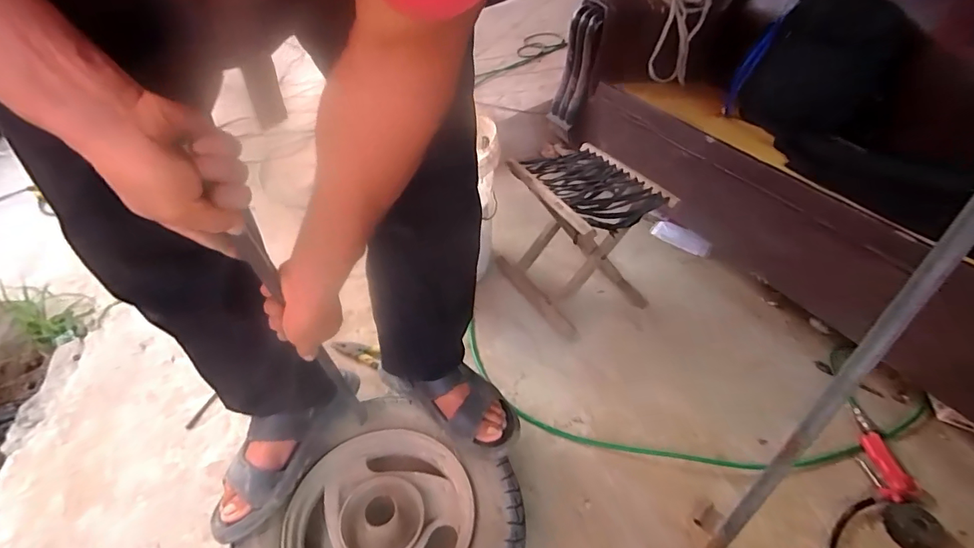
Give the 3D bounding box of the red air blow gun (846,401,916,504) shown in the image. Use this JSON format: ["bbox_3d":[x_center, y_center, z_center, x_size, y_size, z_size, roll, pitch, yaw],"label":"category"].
[{"bbox_3d":[0.681,0.312,0.824,0.065,0.022,0.188,7,39,3],"label":"red air blow gun"}]

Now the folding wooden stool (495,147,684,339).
[{"bbox_3d":[0.208,-0.091,1.081,0.241,0.294,0.299,-15,43,-23],"label":"folding wooden stool"}]

